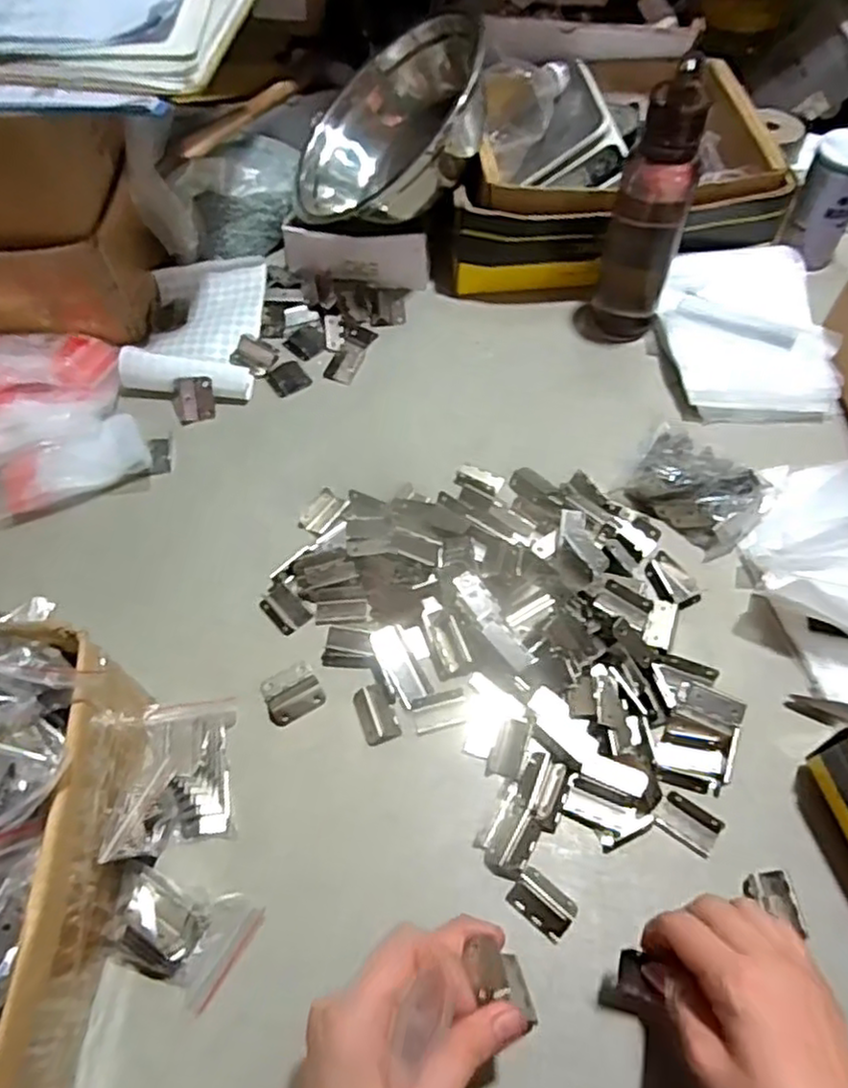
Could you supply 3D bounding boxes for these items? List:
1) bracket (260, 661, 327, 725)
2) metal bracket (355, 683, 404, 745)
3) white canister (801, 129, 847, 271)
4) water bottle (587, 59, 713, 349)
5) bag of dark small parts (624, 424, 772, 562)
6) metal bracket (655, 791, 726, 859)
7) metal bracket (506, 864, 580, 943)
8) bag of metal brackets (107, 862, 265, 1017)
[{"bbox_3d":[-0.100,0.112,0.535,0.041,0.004,0.042,-27,61,-13],"label":"bracket"},{"bbox_3d":[-0.036,0.128,0.531,0.027,0.004,0.044,-19,60,-9],"label":"metal bracket"},{"bbox_3d":[0.439,-0.369,0.770,0.063,0.126,0.067,21,61,14],"label":"white canister"},{"bbox_3d":[0.203,-0.295,0.658,0.073,0.240,0.060,14,60,11],"label":"water bottle"},{"bbox_3d":[0.238,-0.058,0.617,0.088,0.035,0.121,-37,64,-19],"label":"bag of dark small parts"},{"bbox_3d":[0.183,0.191,0.483,0.040,0.007,0.029,32,65,20],"label":"metal bracket"},{"bbox_3d":[0.076,0.232,0.454,0.041,0.004,0.028,34,66,21],"label":"metal bracket"},{"bbox_3d":[-0.159,0.247,0.453,0.086,0.028,0.065,23,62,16],"label":"bag of metal brackets"}]

